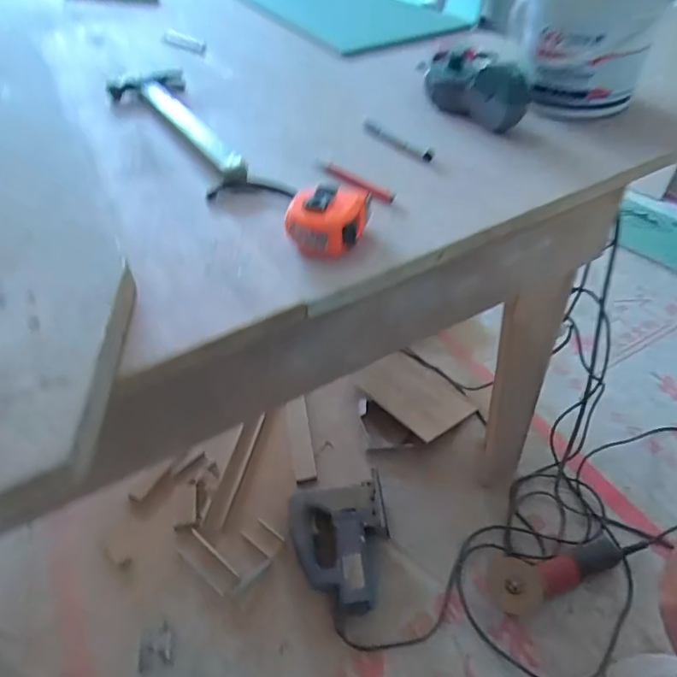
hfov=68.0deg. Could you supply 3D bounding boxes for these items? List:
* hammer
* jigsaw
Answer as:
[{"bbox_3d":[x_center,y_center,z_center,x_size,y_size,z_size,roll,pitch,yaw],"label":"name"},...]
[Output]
[{"bbox_3d":[-0.215,-0.283,0.650,0.103,0.026,0.368,-22,48,-16],"label":"hammer"},{"bbox_3d":[0.002,0.412,1.016,0.212,0.067,0.257,-6,44,0],"label":"jigsaw"}]

